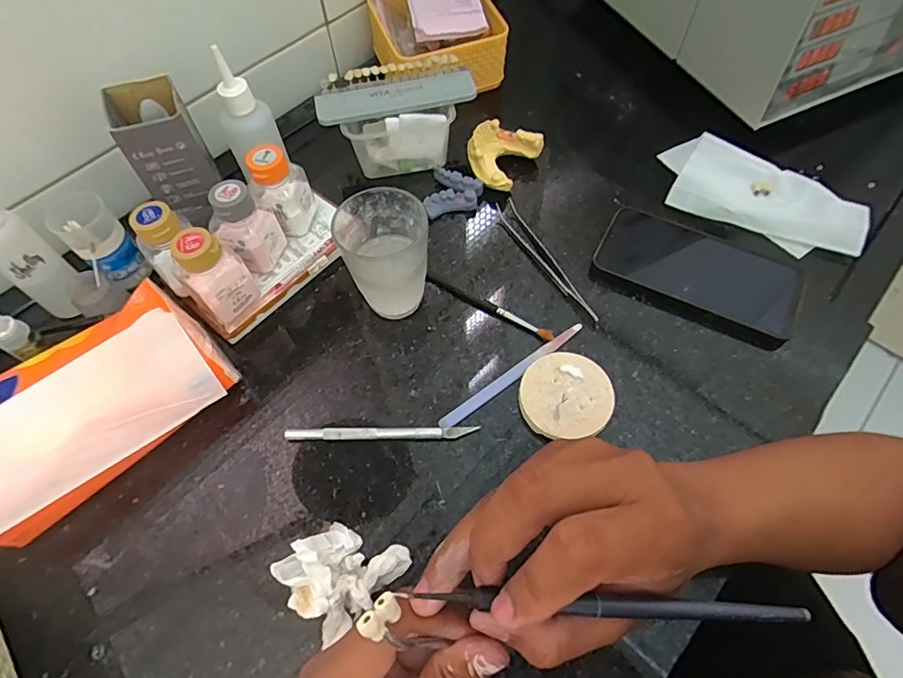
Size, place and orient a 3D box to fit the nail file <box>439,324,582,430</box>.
[{"bbox_3d":[0.050,0.027,0.393,0.139,0.008,0.013,-33,64,-15],"label":"nail file"}]

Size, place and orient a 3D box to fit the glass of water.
[{"bbox_3d":[-0.047,-0.061,0.398,0.058,0.095,0.063,-1,61,2],"label":"glass of water"}]

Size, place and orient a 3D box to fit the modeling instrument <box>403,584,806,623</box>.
[{"bbox_3d":[0.059,0.101,0.193,0.158,0.005,0.007,5,61,-4],"label":"modeling instrument"}]

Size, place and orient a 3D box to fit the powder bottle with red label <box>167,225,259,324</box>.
[{"bbox_3d":[-0.178,-0.049,0.382,0.034,0.069,0.042,41,69,21],"label":"powder bottle with red label"}]

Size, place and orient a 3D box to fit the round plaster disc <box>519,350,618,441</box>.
[{"bbox_3d":[0.085,0.041,0.379,0.067,0.014,0.064,-1,61,2],"label":"round plaster disc"}]

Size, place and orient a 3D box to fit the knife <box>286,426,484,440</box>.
[{"bbox_3d":[-0.051,0.070,0.373,0.138,0.009,0.009,-1,61,2],"label":"knife"}]

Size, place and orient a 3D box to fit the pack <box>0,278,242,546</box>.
[{"bbox_3d":[-0.257,0.044,0.353,0.182,0.082,0.108,-39,66,-17],"label":"pack"}]

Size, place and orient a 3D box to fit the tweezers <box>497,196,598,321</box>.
[{"bbox_3d":[0.083,-0.072,0.449,0.018,0.009,0.149,-25,63,-11],"label":"tweezers"}]

